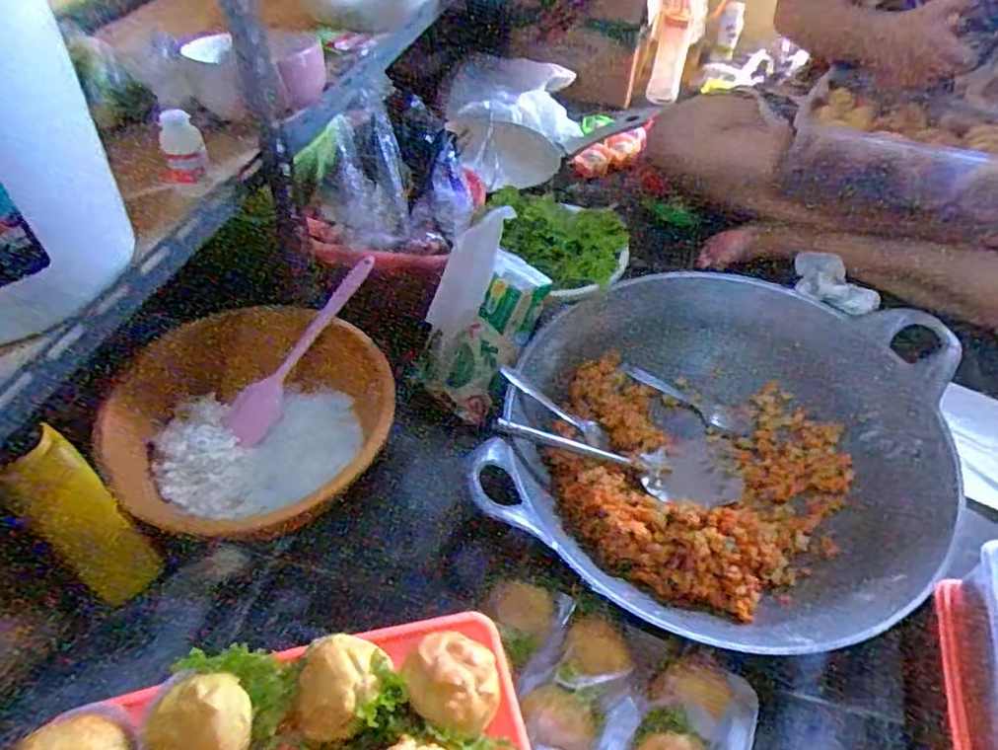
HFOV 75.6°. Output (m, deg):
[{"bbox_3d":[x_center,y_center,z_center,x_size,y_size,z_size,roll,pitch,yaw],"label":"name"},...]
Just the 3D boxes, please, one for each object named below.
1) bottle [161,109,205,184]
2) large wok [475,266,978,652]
[{"bbox_3d":[-0.284,-0.204,0.573,0.037,0.060,0.034,-18,52,-19],"label":"bottle"},{"bbox_3d":[0.223,0.065,0.671,0.418,0.119,0.401,2,48,-2],"label":"large wok"}]

